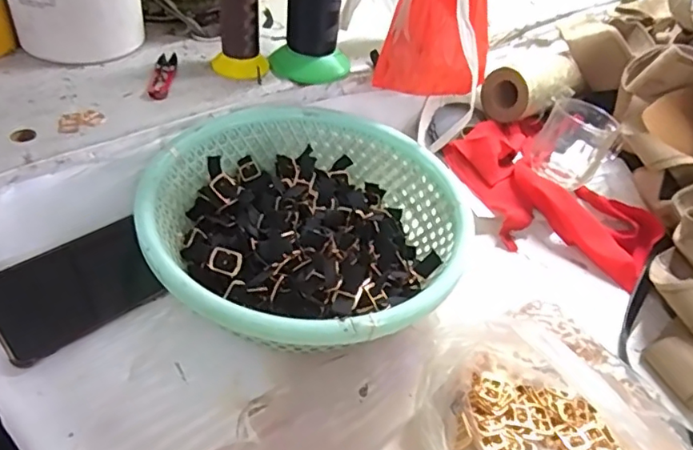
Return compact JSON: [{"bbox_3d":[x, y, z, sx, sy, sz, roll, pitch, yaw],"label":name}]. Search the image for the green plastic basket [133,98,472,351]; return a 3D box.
[{"bbox_3d":[-0.035,0.005,0.493,0.262,0.095,0.266,3,45,-3],"label":"green plastic basket"}]

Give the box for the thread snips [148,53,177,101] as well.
[{"bbox_3d":[-0.186,-0.152,0.569,0.020,0.012,0.096,0,44,-10],"label":"thread snips"}]

